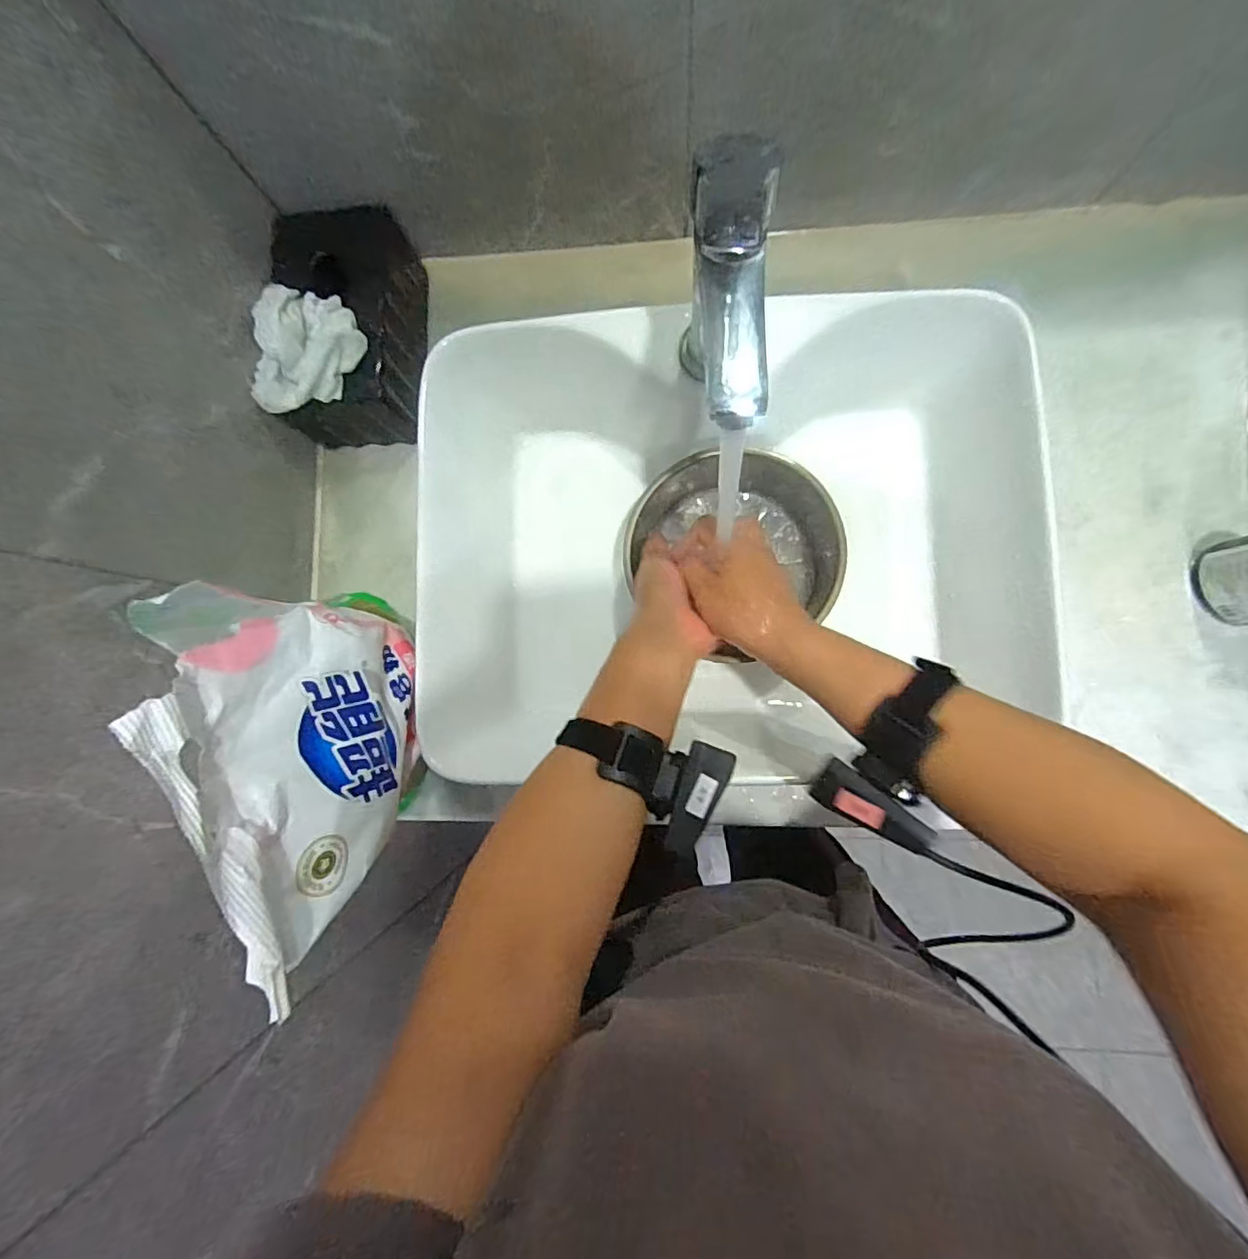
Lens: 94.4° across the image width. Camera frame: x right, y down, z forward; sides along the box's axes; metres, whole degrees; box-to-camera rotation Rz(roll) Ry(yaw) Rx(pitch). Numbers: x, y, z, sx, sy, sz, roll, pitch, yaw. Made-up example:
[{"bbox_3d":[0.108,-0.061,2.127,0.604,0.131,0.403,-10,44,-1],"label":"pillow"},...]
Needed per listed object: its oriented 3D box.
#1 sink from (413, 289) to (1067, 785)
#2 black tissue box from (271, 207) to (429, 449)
[{"bbox_3d":[0.079,-0.069,0.508,0.476,0.140,0.350,-3,85,5],"label":"sink"},{"bbox_3d":[-0.272,-0.297,0.575,0.124,0.096,0.205,1,86,5],"label":"black tissue box"}]

